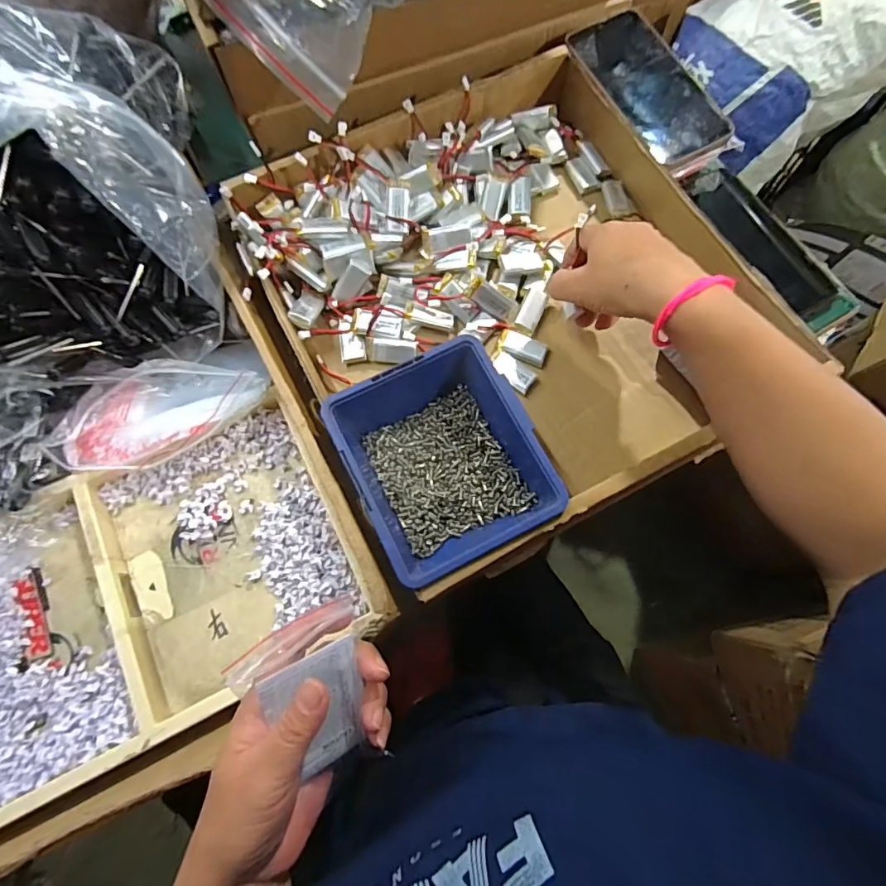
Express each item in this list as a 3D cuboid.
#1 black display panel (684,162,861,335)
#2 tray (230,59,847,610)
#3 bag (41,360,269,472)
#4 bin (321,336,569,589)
[{"bbox_3d":[0.298,-0.183,0.454,0.047,0.025,0.187,-27,75,-8],"label":"black display panel"},{"bbox_3d":[0.046,-0.120,0.395,0.360,0.064,0.363,-27,74,-8],"label":"tray"},{"bbox_3d":[-0.206,-0.026,0.365,0.151,0.044,0.080,-20,74,-6],"label":"bag"},{"bbox_3d":[0.006,0.010,0.351,0.138,0.054,0.143,-26,74,-8],"label":"bin"}]

